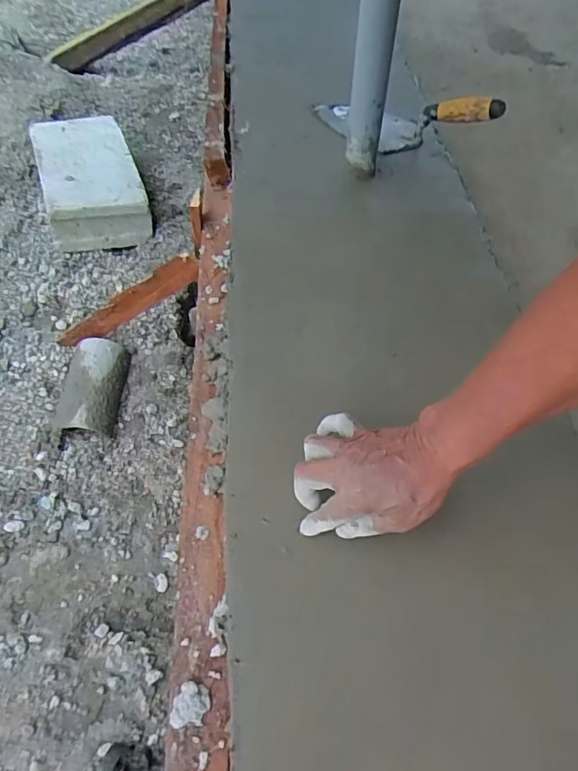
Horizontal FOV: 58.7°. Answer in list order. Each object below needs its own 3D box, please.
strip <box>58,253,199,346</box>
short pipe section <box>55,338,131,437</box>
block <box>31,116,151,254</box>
[{"bbox_3d":[-0.263,-0.131,0.846,0.291,0.058,0.016,-25,52,23],"label":"strip"},{"bbox_3d":[-0.323,0.000,0.851,0.083,0.056,0.168,2,54,3],"label":"short pipe section"},{"bbox_3d":[-0.437,-0.466,1.123,0.191,0.099,0.382,-19,55,-12],"label":"block"}]

